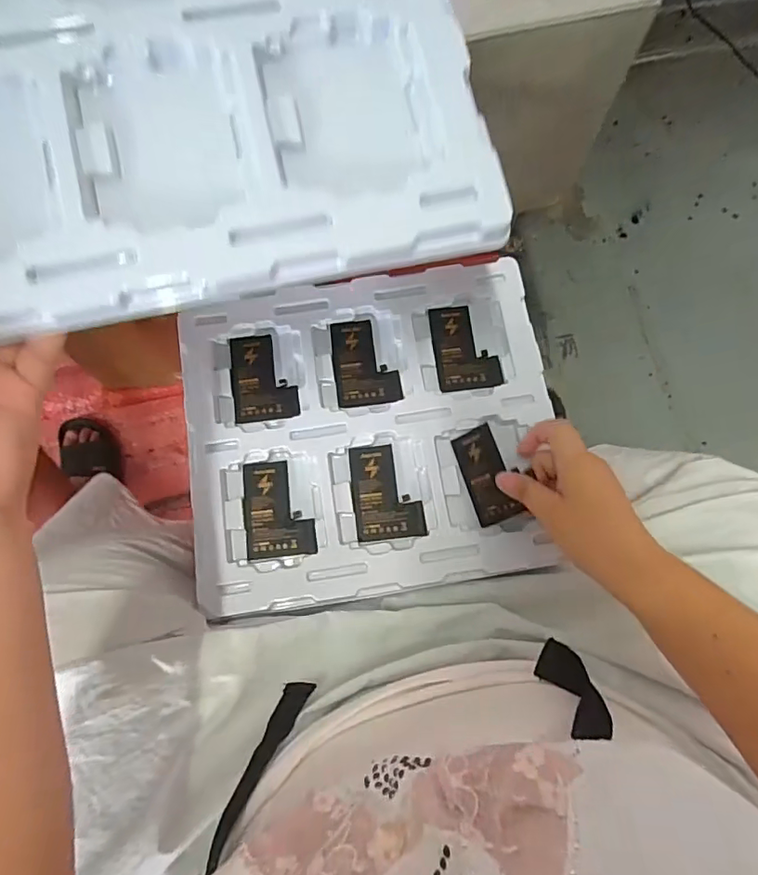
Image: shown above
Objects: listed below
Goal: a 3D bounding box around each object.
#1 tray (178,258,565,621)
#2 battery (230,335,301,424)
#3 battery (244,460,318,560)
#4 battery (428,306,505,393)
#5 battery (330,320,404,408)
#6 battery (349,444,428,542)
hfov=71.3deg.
[{"bbox_3d":[-0.006,-0.009,0.459,0.312,0.021,0.274,-9,75,-1],"label":"tray"},{"bbox_3d":[-0.104,-0.055,0.474,0.056,0.004,0.082,-9,75,-1],"label":"battery"},{"bbox_3d":[-0.085,0.060,0.449,0.056,0.006,0.081,-6,75,0],"label":"battery"},{"bbox_3d":[0.079,-0.083,0.485,0.057,0.004,0.080,-7,75,-1],"label":"battery"},{"bbox_3d":[-0.012,-0.069,0.482,0.056,0.004,0.081,-7,75,-1],"label":"battery"},{"bbox_3d":[0.007,0.046,0.453,0.057,0.005,0.081,-7,75,-1],"label":"battery"}]

